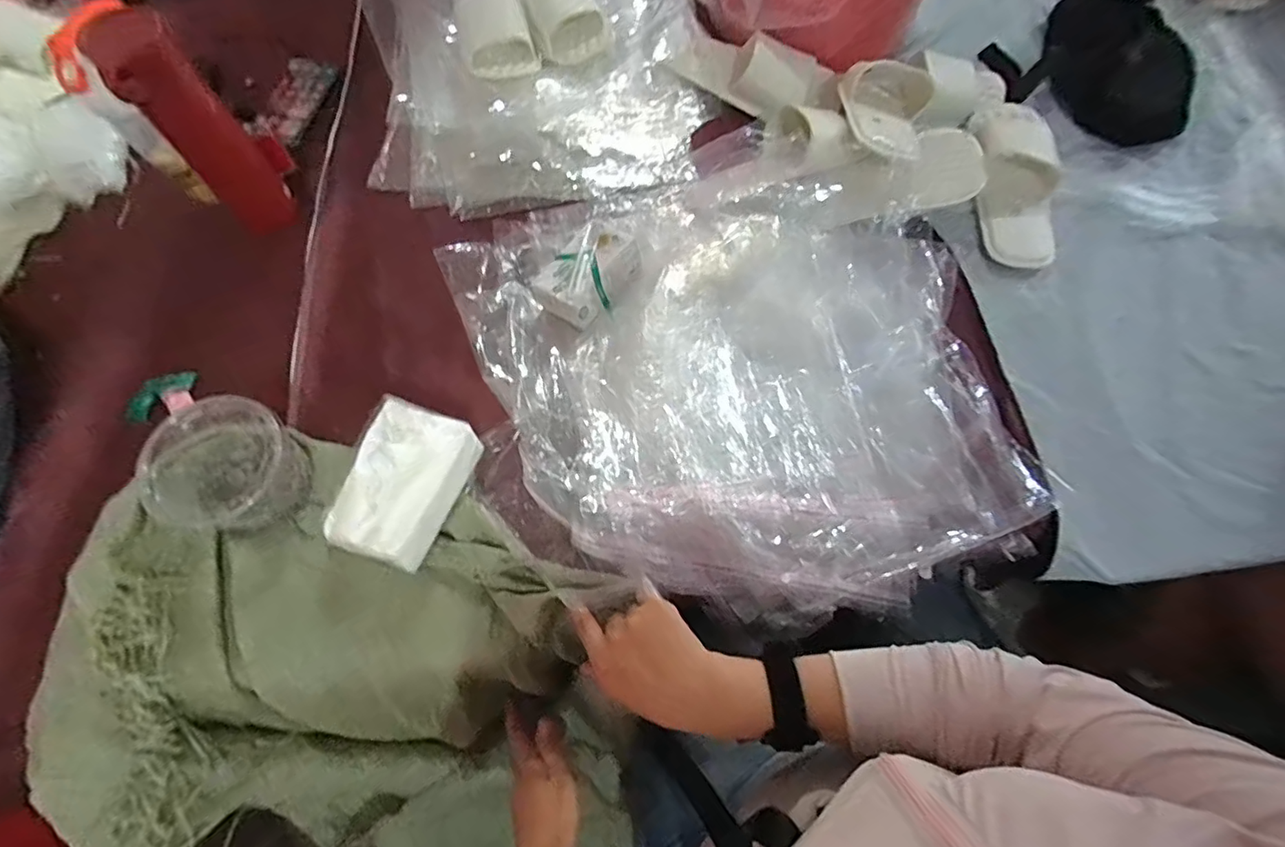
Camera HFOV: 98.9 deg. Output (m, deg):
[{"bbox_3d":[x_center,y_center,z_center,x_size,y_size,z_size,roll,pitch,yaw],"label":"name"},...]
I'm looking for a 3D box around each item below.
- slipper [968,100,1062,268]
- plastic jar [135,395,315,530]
[{"bbox_3d":[0.455,-0.294,0.675,0.093,0.052,0.226,7,67,3],"label":"slipper"},{"bbox_3d":[-0.370,0.040,0.492,0.113,0.087,0.105,0,67,0],"label":"plastic jar"}]

